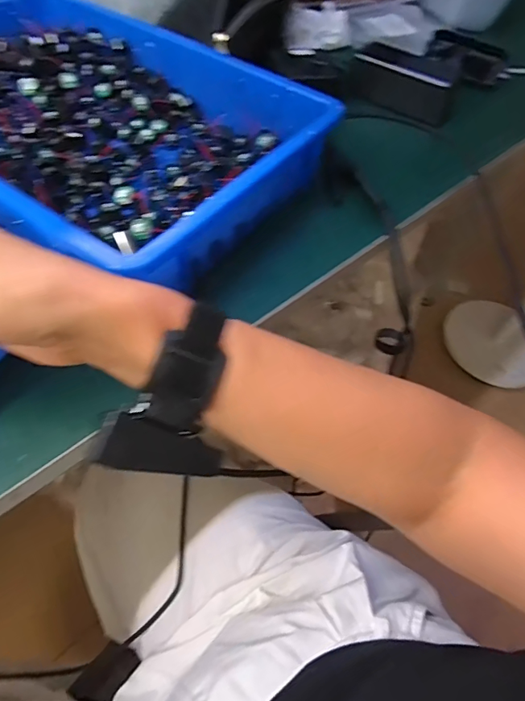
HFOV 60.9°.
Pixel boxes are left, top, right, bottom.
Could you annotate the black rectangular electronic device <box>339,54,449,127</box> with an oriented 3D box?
[{"bbox_3d":[0.163,-0.324,0.546,0.017,0.051,0.145,-38,66,-26],"label":"black rectangular electronic device"}]

